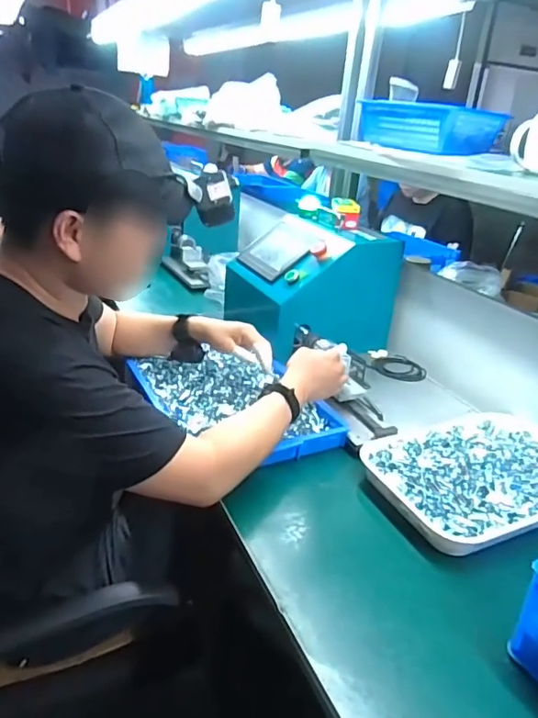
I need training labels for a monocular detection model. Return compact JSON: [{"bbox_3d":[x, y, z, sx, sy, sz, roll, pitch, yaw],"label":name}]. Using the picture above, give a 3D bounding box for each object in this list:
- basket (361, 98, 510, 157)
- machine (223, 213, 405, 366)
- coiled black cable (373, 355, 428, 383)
[{"bbox_3d":[0.369,-0.526,1.196,0.204,0.091,0.304,-6,28,-22],"label":"basket"},{"bbox_3d":[0.101,-0.186,1.213,0.324,0.227,0.269,-6,28,-21],"label":"machine"},{"bbox_3d":[0.287,0.019,1.155,0.114,0.020,0.100,11,26,14],"label":"coiled black cable"}]

